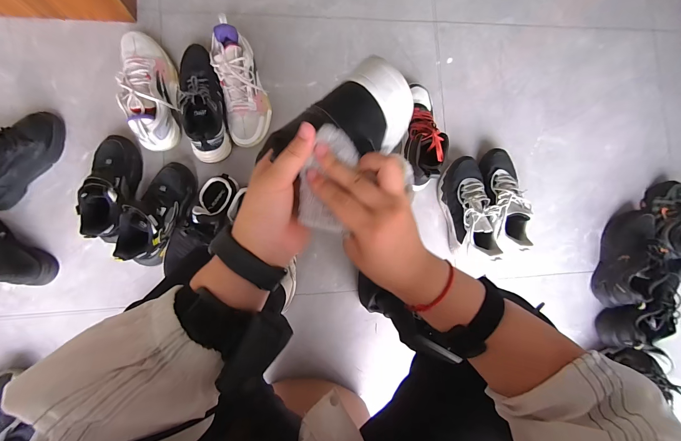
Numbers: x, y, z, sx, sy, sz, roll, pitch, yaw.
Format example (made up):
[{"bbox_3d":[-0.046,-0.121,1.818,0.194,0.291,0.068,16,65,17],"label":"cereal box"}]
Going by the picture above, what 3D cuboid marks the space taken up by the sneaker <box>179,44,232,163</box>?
[{"bbox_3d":[-0.348,-0.303,0.737,0.096,0.113,0.285,-12,87,-9],"label":"sneaker"}]

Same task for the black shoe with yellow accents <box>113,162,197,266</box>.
[{"bbox_3d":[-0.445,-0.014,0.721,0.101,0.123,0.256,26,83,-5],"label":"black shoe with yellow accents"}]

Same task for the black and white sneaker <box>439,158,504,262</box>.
[{"bbox_3d":[0.363,-0.037,0.814,0.114,0.134,0.273,-10,87,-8],"label":"black and white sneaker"}]

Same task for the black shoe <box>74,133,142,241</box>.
[{"bbox_3d":[-0.554,-0.079,0.705,0.099,0.104,0.248,5,72,-7],"label":"black shoe"}]

